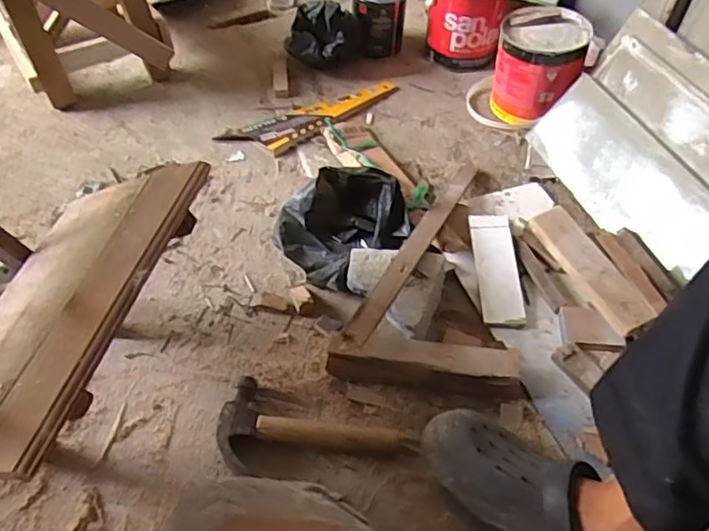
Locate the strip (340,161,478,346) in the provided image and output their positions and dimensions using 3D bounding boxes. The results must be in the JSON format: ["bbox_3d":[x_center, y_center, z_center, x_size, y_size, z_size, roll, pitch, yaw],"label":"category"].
[{"bbox_3d":[0.098,-0.044,0.853,0.030,0.017,0.495,22,39,15],"label":"strip"}]

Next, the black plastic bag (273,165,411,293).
[{"bbox_3d":[-0.018,-0.064,0.887,0.181,0.101,0.159,-36,61,-26],"label":"black plastic bag"}]

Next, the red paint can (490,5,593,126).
[{"bbox_3d":[0.329,-0.353,1.098,0.144,0.170,0.140,1,52,-1],"label":"red paint can"}]

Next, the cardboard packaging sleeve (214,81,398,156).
[{"bbox_3d":[-0.069,-0.278,1.114,0.351,0.016,0.103,-27,57,-21],"label":"cardboard packaging sleeve"}]

